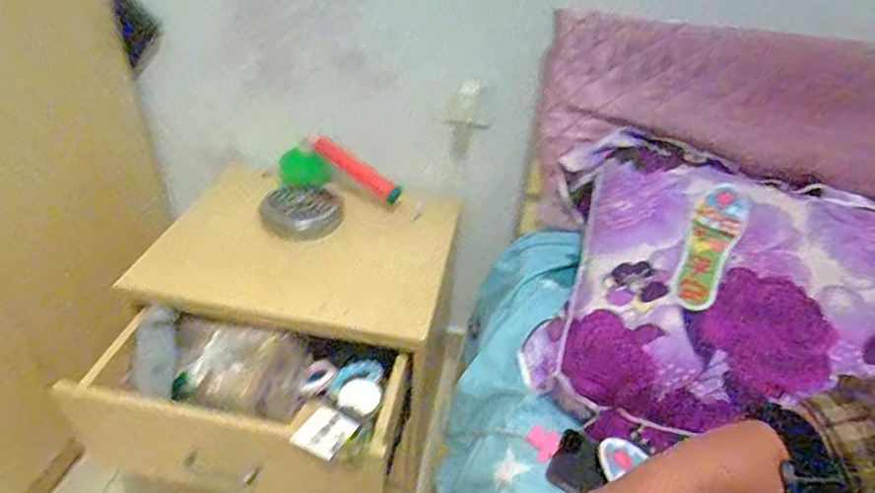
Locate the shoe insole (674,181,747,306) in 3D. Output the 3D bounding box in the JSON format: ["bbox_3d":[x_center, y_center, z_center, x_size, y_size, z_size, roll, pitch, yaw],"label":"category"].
[{"bbox_3d":[0.382,-0.008,0.777,0.062,0.014,0.227,23,59,20],"label":"shoe insole"}]

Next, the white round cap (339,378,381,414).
[{"bbox_3d":[-0.106,0.208,0.776,0.060,0.010,0.050,18,42,28],"label":"white round cap"}]

